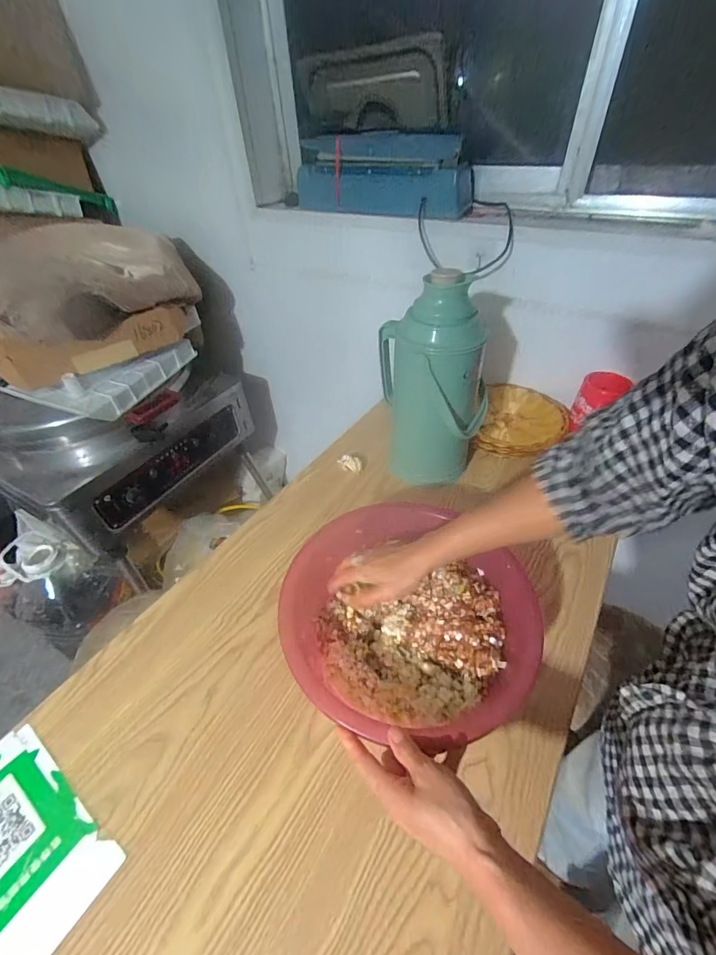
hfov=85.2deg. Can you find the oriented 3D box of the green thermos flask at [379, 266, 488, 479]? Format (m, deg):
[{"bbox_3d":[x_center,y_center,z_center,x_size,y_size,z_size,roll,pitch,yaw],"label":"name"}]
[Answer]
[{"bbox_3d":[0.140,-0.164,0.715,0.168,0.361,0.162,-6,42,-2],"label":"green thermos flask"}]

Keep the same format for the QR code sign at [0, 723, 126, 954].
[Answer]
[{"bbox_3d":[-0.386,0.405,0.420,0.234,0.008,0.147,23,48,26],"label":"QR code sign"}]

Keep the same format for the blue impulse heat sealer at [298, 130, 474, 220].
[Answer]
[{"bbox_3d":[0.041,-0.713,0.922,0.450,0.141,0.101,27,51,30],"label":"blue impulse heat sealer"}]

